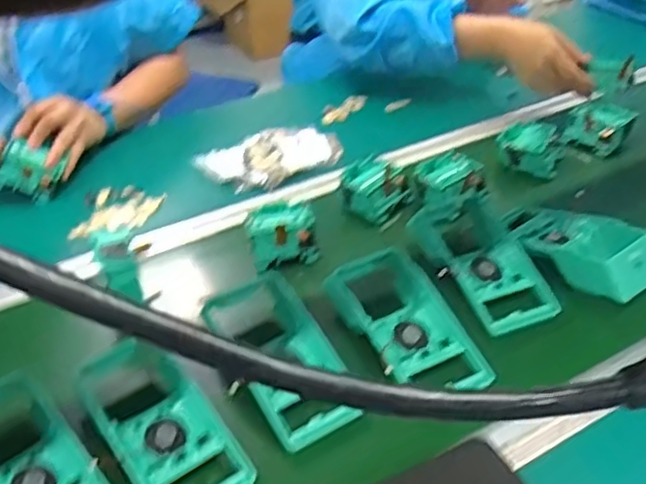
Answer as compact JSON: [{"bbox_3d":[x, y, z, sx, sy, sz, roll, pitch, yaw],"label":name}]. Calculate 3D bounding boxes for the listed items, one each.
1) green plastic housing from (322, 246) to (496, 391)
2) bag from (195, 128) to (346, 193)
[{"bbox_3d":[0.079,0.082,0.661,0.092,0.044,0.174,-25,55,-14],"label":"green plastic housing"},{"bbox_3d":[-0.066,-0.115,0.949,0.196,0.034,0.107,-13,37,-15],"label":"bag"}]

